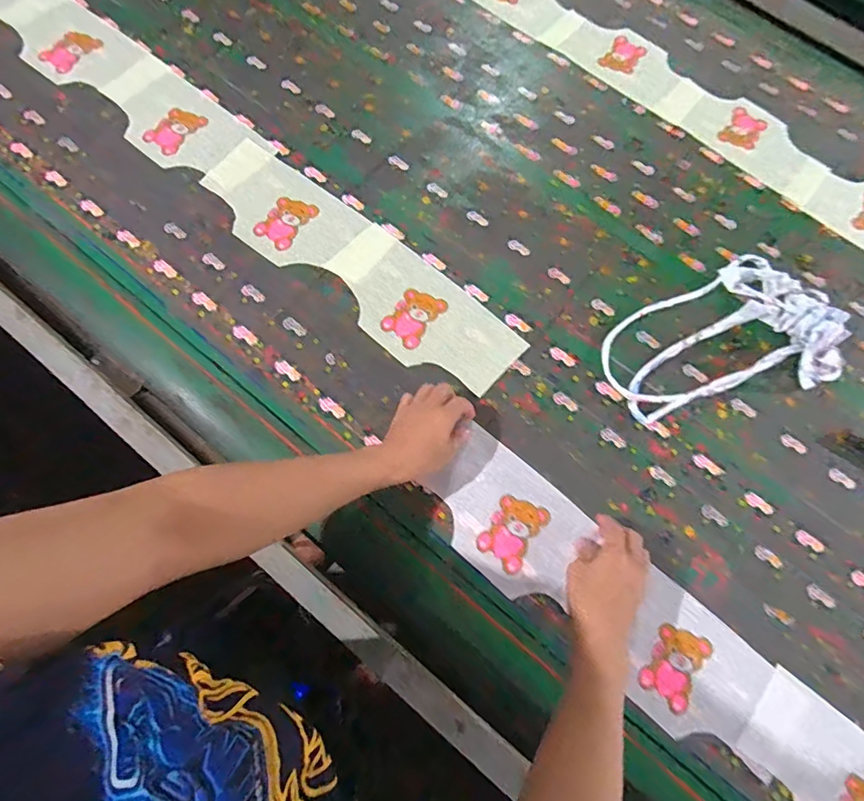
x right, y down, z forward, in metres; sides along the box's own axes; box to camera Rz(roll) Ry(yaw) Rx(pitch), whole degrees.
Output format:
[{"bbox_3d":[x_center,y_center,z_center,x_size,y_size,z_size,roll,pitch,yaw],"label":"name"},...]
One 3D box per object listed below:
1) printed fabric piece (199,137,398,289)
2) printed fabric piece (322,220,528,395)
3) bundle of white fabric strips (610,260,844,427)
[{"bbox_3d":[-0.207,-0.267,0.709,0.292,0.009,0.140,35,73,7],"label":"printed fabric piece"},{"bbox_3d":[-0.019,-0.123,0.667,0.287,0.005,0.138,41,76,11],"label":"printed fabric piece"},{"bbox_3d":[0.412,-0.080,0.660,0.343,0.041,0.205,-27,75,-10],"label":"bundle of white fabric strips"}]

